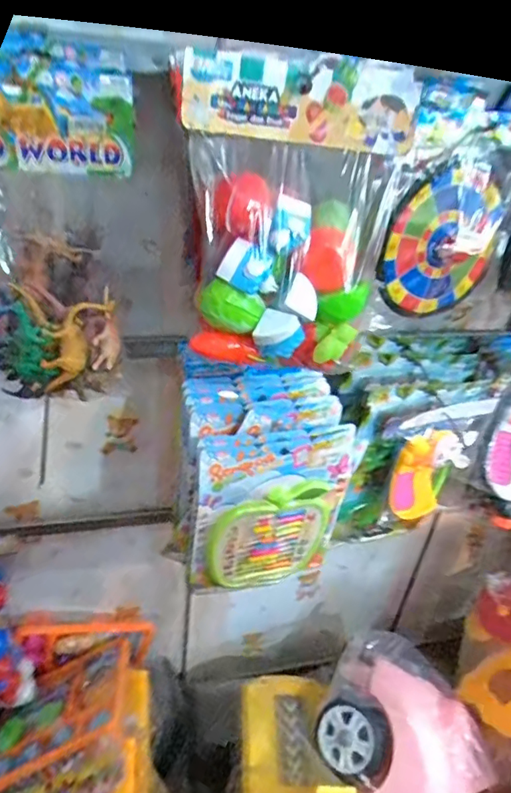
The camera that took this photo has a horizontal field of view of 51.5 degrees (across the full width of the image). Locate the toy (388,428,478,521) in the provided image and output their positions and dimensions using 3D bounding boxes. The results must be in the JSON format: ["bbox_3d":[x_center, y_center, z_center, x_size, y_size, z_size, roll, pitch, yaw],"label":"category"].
[{"bbox_3d":[0.280,0.130,0.888,0.116,0.202,0.045,-1,34,-13],"label":"toy"}]

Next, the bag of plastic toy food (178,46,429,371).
[{"bbox_3d":[0.032,-0.164,0.501,0.203,0.256,0.086,2,34,-8],"label":"bag of plastic toy food"}]

